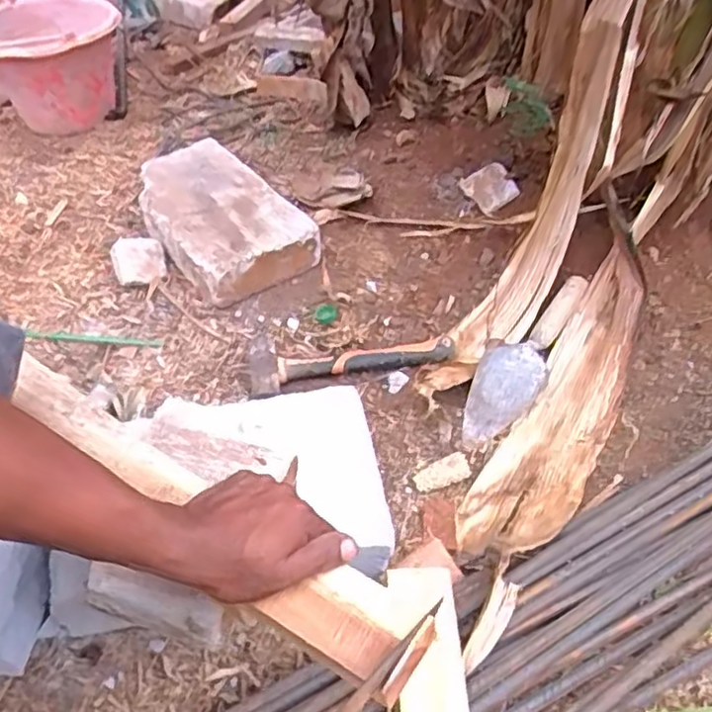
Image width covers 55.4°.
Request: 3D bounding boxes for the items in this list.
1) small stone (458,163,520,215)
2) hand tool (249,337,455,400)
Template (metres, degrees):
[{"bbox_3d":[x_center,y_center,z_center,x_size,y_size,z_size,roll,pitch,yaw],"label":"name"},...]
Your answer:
[{"bbox_3d":[0.217,-0.271,1.096,0.074,0.026,0.079,-30,71,6],"label":"small stone"},{"bbox_3d":[-0.008,-0.002,0.935,0.278,0.022,0.083,-9,46,-10],"label":"hand tool"}]

